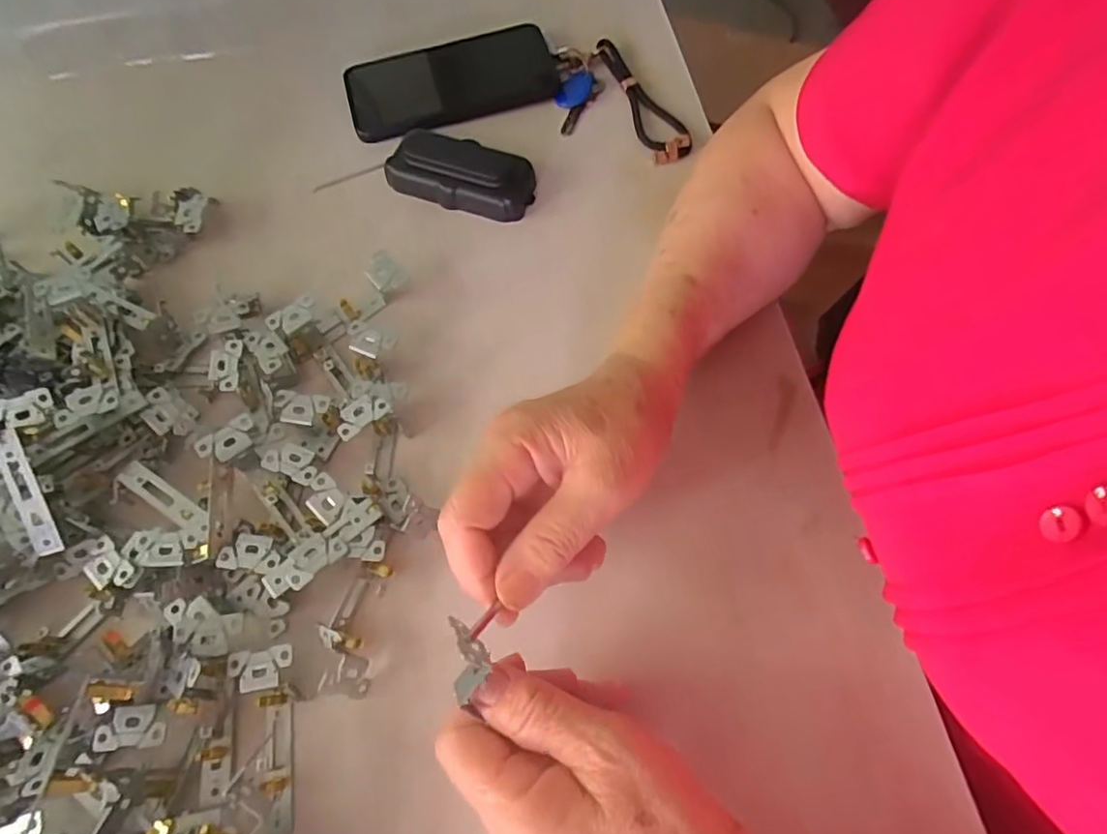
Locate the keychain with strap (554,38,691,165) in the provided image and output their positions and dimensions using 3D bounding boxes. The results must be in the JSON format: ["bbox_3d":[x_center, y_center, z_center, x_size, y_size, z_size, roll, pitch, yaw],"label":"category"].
[{"bbox_3d":[0.049,-0.245,0.465,0.080,0.016,0.134,-32,70,-12],"label":"keychain with strap"}]

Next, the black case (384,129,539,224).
[{"bbox_3d":[-0.066,-0.178,0.432,0.104,0.029,0.049,22,69,10],"label":"black case"}]

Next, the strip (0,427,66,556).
[{"bbox_3d":[-0.277,0.040,0.309,0.013,0.006,0.068,-17,99,-6],"label":"strip"}]

